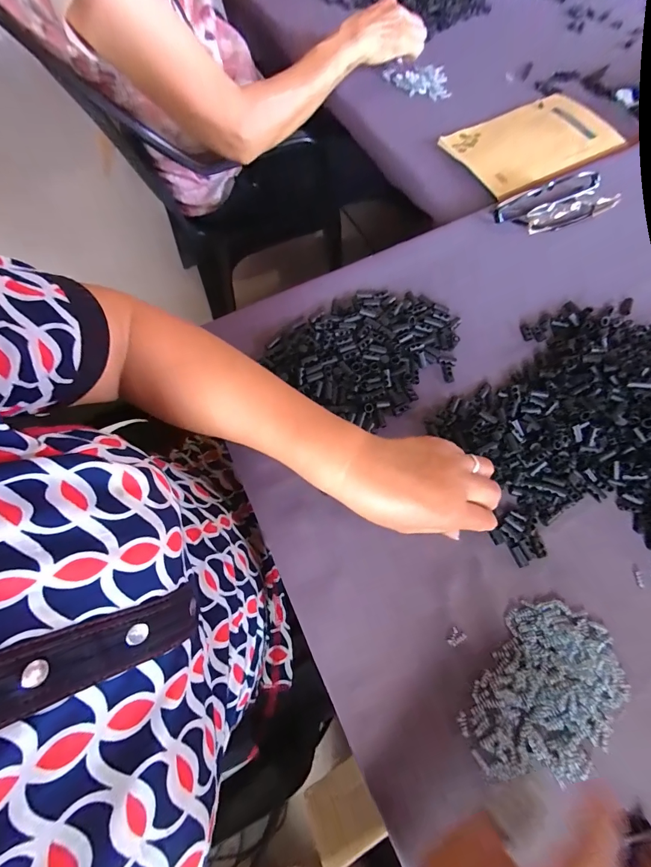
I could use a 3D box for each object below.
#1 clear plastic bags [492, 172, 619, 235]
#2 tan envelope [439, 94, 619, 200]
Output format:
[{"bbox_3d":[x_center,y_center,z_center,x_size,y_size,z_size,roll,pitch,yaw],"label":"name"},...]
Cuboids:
[{"bbox_3d":[0.280,-0.275,0.448,0.142,0.025,0.053,-23,73,-6],"label":"clear plastic bags"},{"bbox_3d":[0.290,-0.408,0.513,0.214,0.013,0.149,-28,73,-7],"label":"tan envelope"}]

